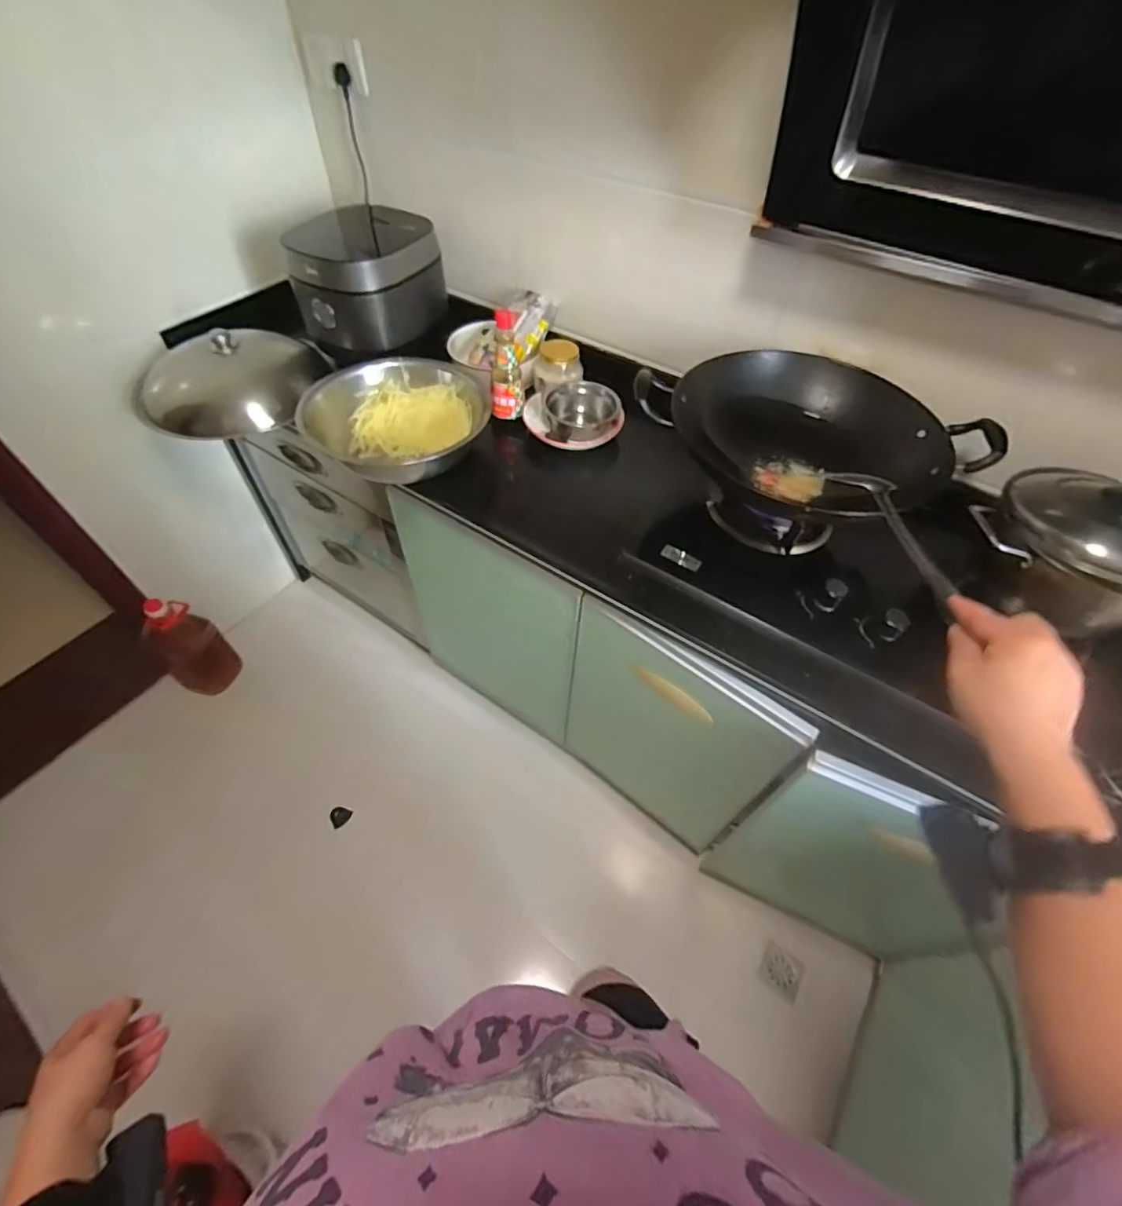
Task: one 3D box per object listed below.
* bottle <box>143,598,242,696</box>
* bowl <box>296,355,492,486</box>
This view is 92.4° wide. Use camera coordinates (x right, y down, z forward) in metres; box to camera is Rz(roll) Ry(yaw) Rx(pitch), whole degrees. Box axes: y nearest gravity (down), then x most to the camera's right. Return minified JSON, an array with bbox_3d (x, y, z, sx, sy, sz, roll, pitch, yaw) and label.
[{"bbox_3d":[-1.045,0.123,1.509,0.118,0.351,0.150,30,57,19],"label":"bottle"},{"bbox_3d":[-0.312,-0.355,1.042,0.329,0.114,0.271,-11,54,-11],"label":"bowl"}]

